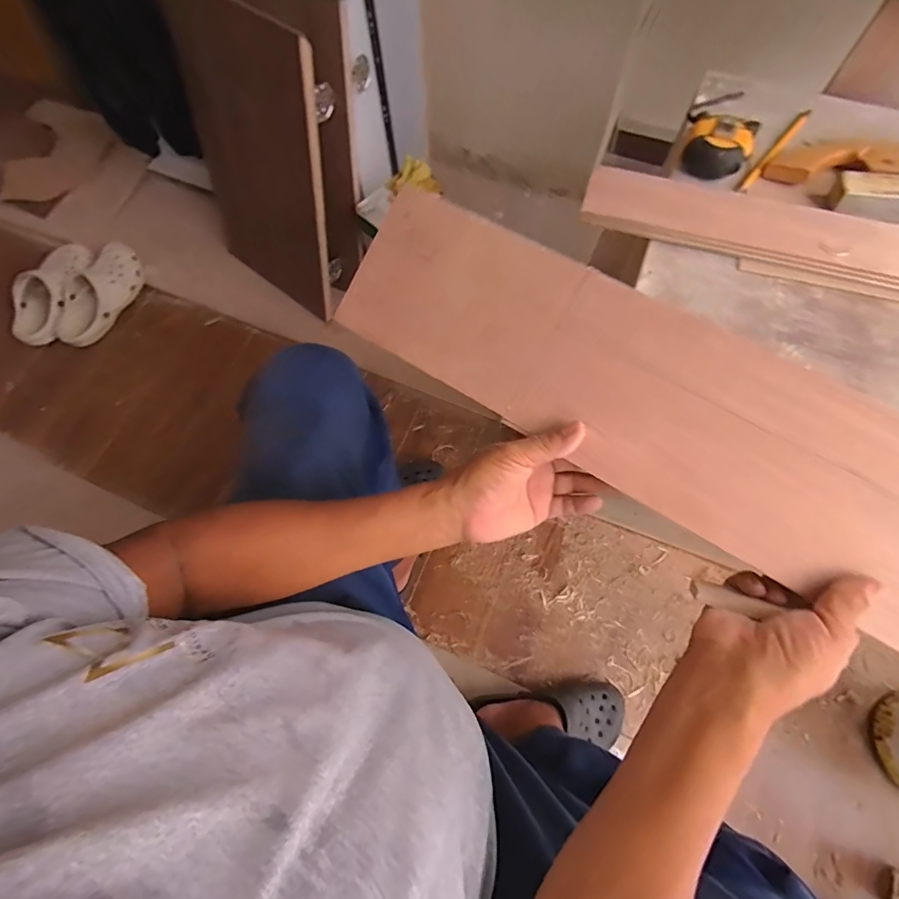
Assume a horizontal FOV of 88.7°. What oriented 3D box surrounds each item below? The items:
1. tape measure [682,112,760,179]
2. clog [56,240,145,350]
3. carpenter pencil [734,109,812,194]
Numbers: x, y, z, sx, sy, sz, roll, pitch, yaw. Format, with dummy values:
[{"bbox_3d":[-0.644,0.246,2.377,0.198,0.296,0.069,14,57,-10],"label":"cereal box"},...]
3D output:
[{"bbox_3d":[0.316,-0.363,0.543,0.076,0.039,0.077,20,72,9],"label":"tape measure"},{"bbox_3d":[-0.802,-0.354,1.060,0.108,0.077,0.252,30,87,12],"label":"clog"},{"bbox_3d":[0.399,-0.366,0.563,0.013,0.011,0.172,39,76,14],"label":"carpenter pencil"}]

